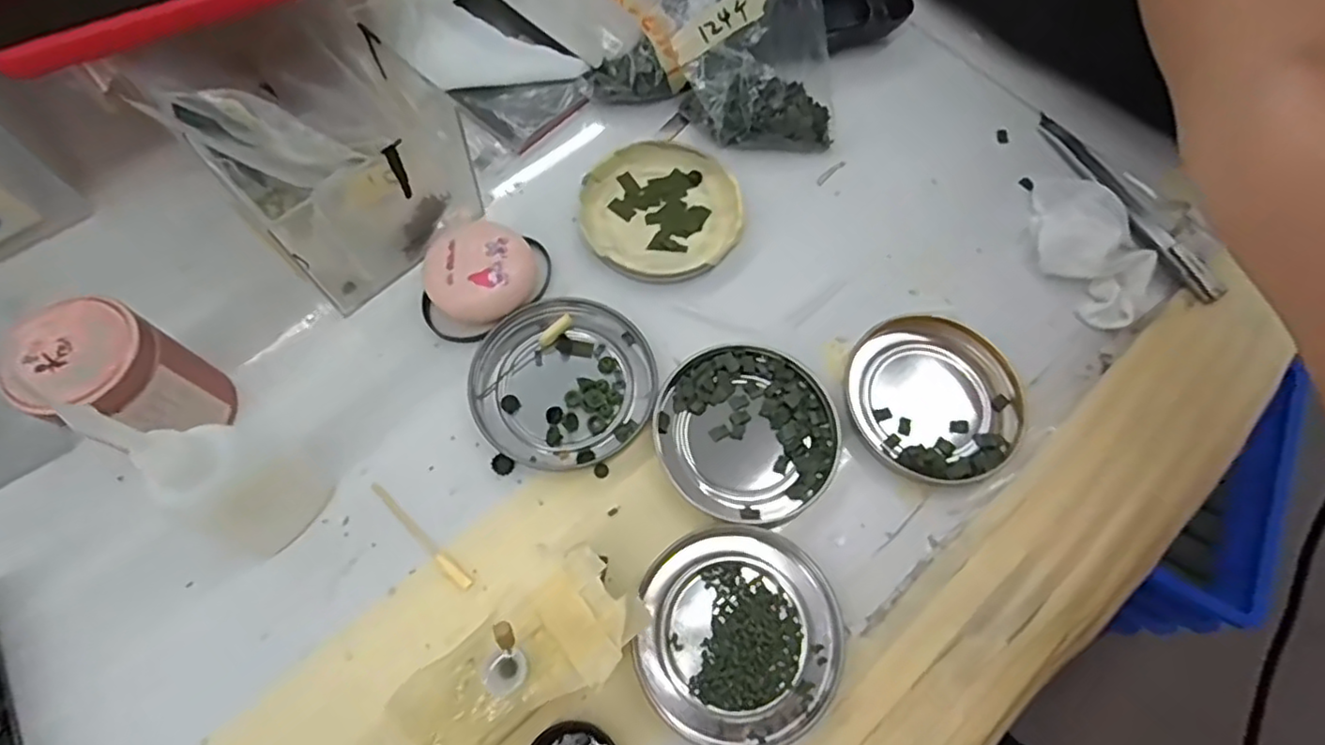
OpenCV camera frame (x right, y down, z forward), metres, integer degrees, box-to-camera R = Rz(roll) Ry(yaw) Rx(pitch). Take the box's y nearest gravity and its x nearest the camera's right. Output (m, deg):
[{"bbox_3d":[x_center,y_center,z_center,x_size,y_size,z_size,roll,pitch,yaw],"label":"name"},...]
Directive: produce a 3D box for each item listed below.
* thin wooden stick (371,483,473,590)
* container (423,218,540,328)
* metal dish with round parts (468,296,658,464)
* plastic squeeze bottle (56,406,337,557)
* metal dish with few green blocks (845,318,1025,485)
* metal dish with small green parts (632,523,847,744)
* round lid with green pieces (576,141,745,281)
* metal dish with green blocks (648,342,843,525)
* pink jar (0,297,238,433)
[{"bbox_3d":[-0.098,0.065,0.264,0.059,0.004,0.005,40,71,13],"label":"thin wooden stick"},{"bbox_3d":[-0.082,-0.044,0.299,0.045,0.024,0.047,34,70,11],"label":"container"},{"bbox_3d":[-0.044,0.003,0.290,0.079,0.008,0.074,1,67,-3],"label":"metal dish with round parts"},{"bbox_3d":[-0.154,0.035,0.230,0.045,0.094,0.040,33,70,10],"label":"plastic squeeze bottle"},{"bbox_3d":[0.123,0.011,0.295,0.074,0.008,0.076,1,67,-3],"label":"metal dish with few green blocks"},{"bbox_3d":[0.031,0.101,0.254,0.078,0.005,0.077,1,67,-3],"label":"metal dish with small green parts"},{"bbox_3d":[0.000,-0.081,0.327,0.079,0.013,0.074,1,67,-3],"label":"round lid with green pieces"},{"bbox_3d":[0.037,0.025,0.285,0.076,0.007,0.078,1,67,-3],"label":"metal dish with green blocks"},{"bbox_3d":[-0.202,0.005,0.251,0.046,0.066,0.043,1,67,-3],"label":"pink jar"}]

